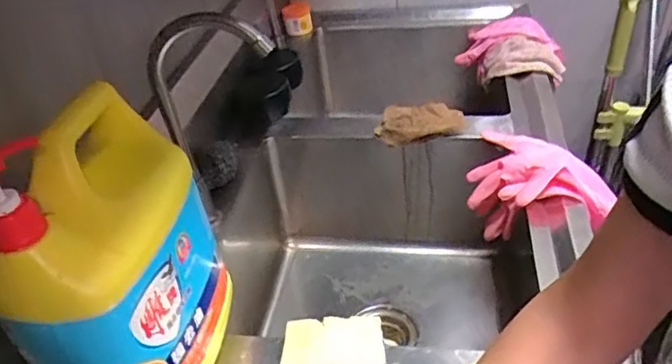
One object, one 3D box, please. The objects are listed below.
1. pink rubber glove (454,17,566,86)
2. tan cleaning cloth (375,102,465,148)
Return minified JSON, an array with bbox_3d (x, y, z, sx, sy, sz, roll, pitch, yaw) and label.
[{"bbox_3d":[0.350,-0.257,1.157,0.200,0.097,0.251,6,40,14],"label":"pink rubber glove"},{"bbox_3d":[0.139,-0.098,0.924,0.147,0.028,0.083,-10,38,-6],"label":"tan cleaning cloth"}]

